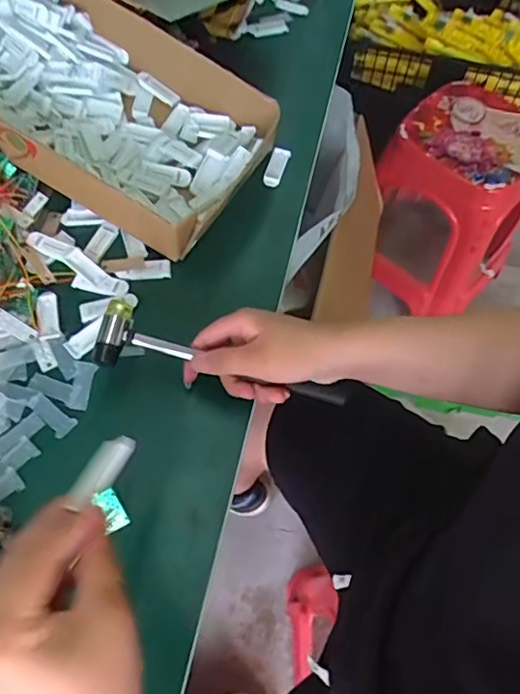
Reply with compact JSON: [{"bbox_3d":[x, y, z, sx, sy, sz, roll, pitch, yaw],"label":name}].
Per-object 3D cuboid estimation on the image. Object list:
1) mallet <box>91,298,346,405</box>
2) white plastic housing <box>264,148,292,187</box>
[{"bbox_3d":[-0.033,0.018,0.503,0.232,0.023,0.057,17,62,-5],"label":"mallet"},{"bbox_3d":[0.020,-0.215,0.656,0.022,0.009,0.050,17,80,8],"label":"white plastic housing"}]

